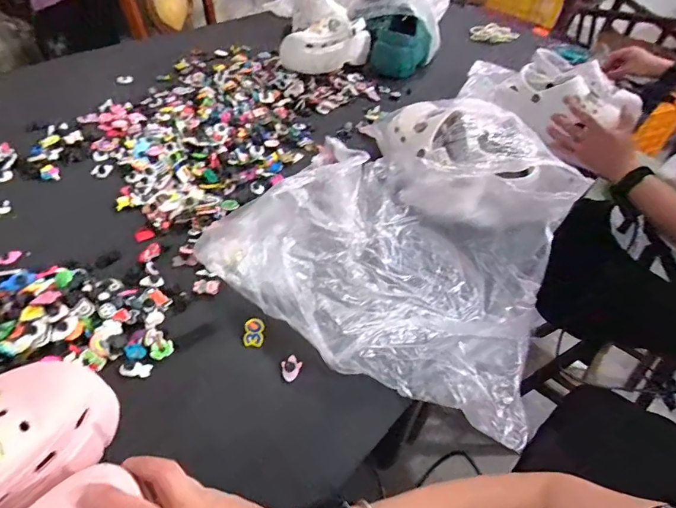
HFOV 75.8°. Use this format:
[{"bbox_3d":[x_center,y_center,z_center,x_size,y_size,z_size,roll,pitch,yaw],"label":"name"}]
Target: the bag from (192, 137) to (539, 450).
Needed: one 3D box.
[{"bbox_3d":[0.073,0.008,0.515,0.365,0.112,0.260,29,49,19],"label":"bag"}]

